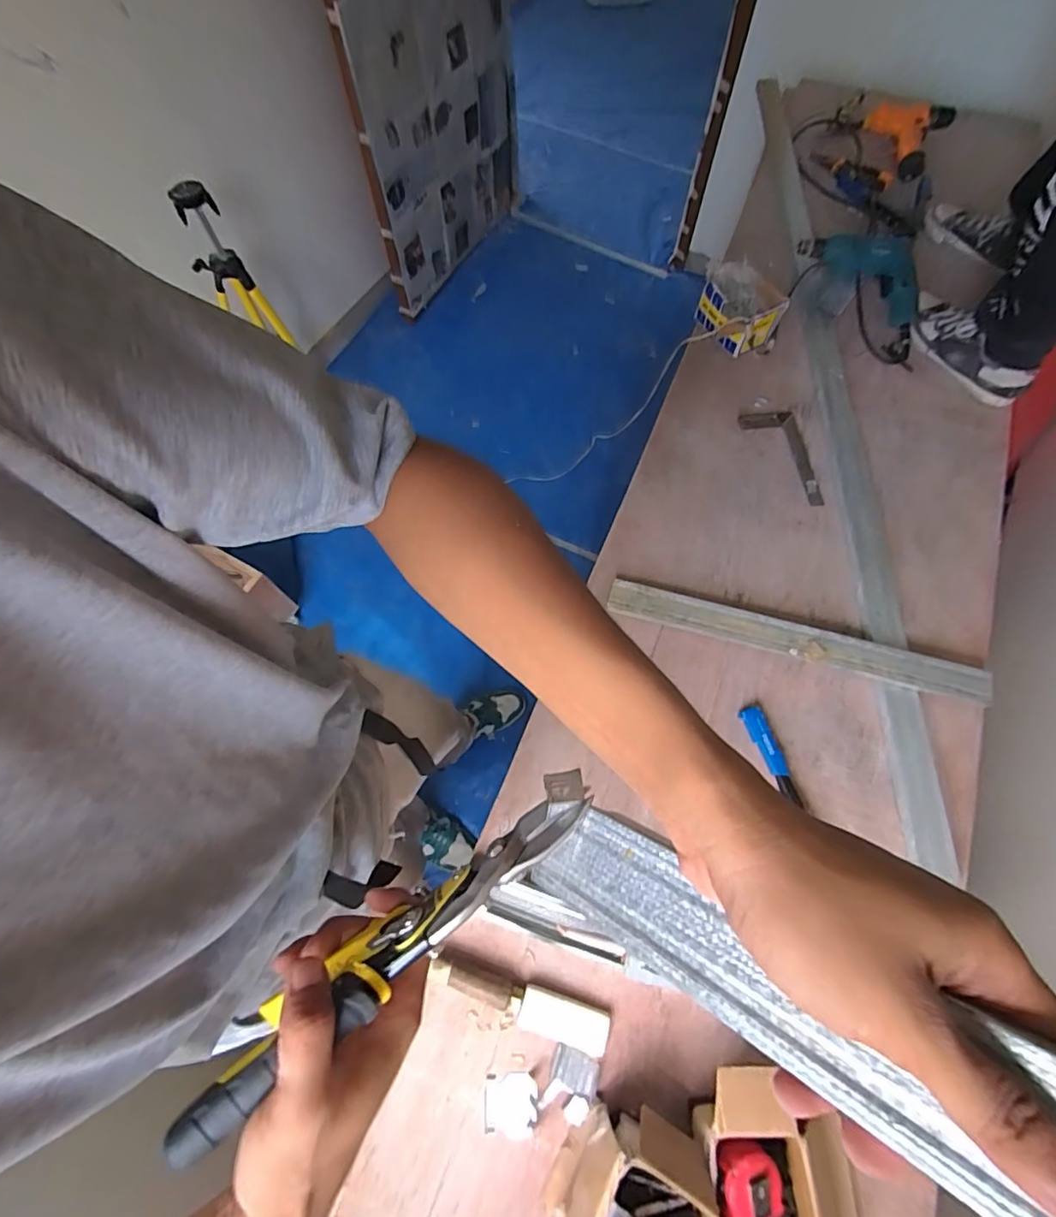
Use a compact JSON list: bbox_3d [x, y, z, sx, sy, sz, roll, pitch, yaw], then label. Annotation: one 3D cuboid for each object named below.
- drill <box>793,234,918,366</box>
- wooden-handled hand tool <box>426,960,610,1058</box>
[{"bbox_3d":[0.682,-0.637,1.028,0.142,0.089,0.299,-33,71,-13],"label":"drill"},{"bbox_3d":[-0.012,0.471,0.620,0.217,0.022,0.045,14,68,6],"label":"wooden-handled hand tool"}]

